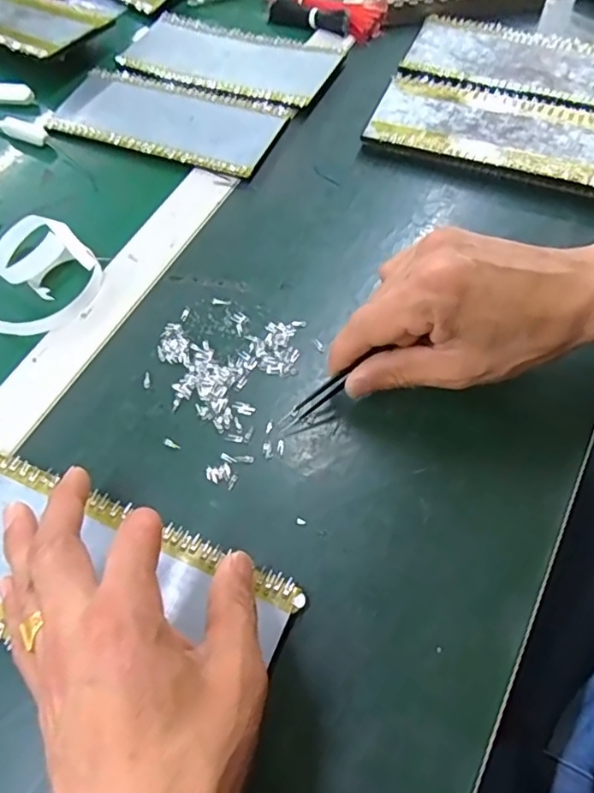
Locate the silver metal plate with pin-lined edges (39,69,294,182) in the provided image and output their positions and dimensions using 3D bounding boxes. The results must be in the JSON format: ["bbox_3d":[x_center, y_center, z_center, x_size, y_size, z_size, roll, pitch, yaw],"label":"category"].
[{"bbox_3d":[-0.113,-0.237,0.486,0.201,0.006,0.088,21,65,14],"label":"silver metal plate with pin-lined edges"}]

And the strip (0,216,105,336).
[{"bbox_3d":[-0.176,-0.086,0.400,0.072,0.019,0.086,-9,62,-2],"label":"strip"}]

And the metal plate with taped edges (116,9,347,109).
[{"bbox_3d":[-0.064,-0.309,0.527,0.199,0.009,0.087,22,66,17],"label":"metal plate with taped edges"}]

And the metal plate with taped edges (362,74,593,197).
[{"bbox_3d":[0.161,-0.207,0.448,0.197,0.015,0.094,20,65,13],"label":"metal plate with taped edges"}]

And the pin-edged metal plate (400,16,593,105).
[{"bbox_3d":[0.197,-0.289,0.494,0.198,0.007,0.089,19,65,13],"label":"pin-edged metal plate"}]

